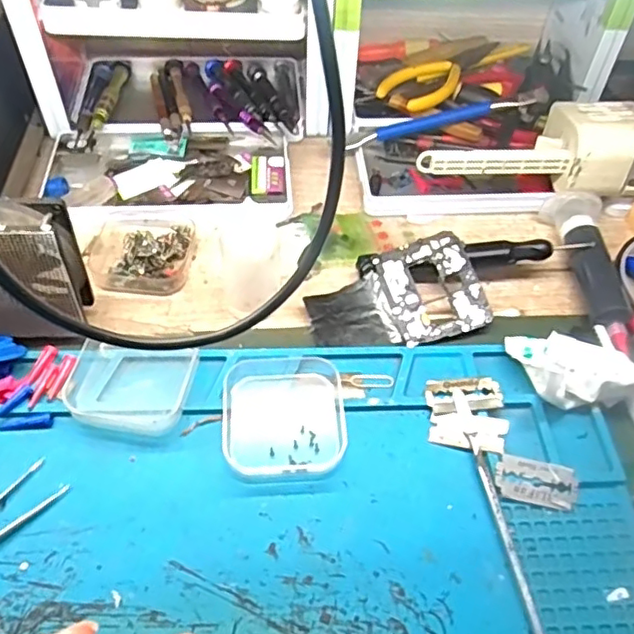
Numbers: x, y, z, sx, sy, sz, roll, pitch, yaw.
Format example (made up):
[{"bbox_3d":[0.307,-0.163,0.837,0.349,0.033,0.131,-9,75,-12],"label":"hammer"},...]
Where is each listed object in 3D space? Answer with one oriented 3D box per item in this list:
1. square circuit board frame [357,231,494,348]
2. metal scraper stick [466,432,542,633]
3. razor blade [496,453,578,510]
[{"bbox_3d":[0.069,-0.017,0.389,0.066,0.008,0.069,-15,69,-2],"label":"square circuit board frame"},{"bbox_3d":[0.095,0.121,0.287,0.007,0.005,0.145,-5,52,-7],"label":"metal scraper stick"},{"bbox_3d":[0.113,0.085,0.315,0.041,0.004,0.022,11,68,2],"label":"razor blade"}]

